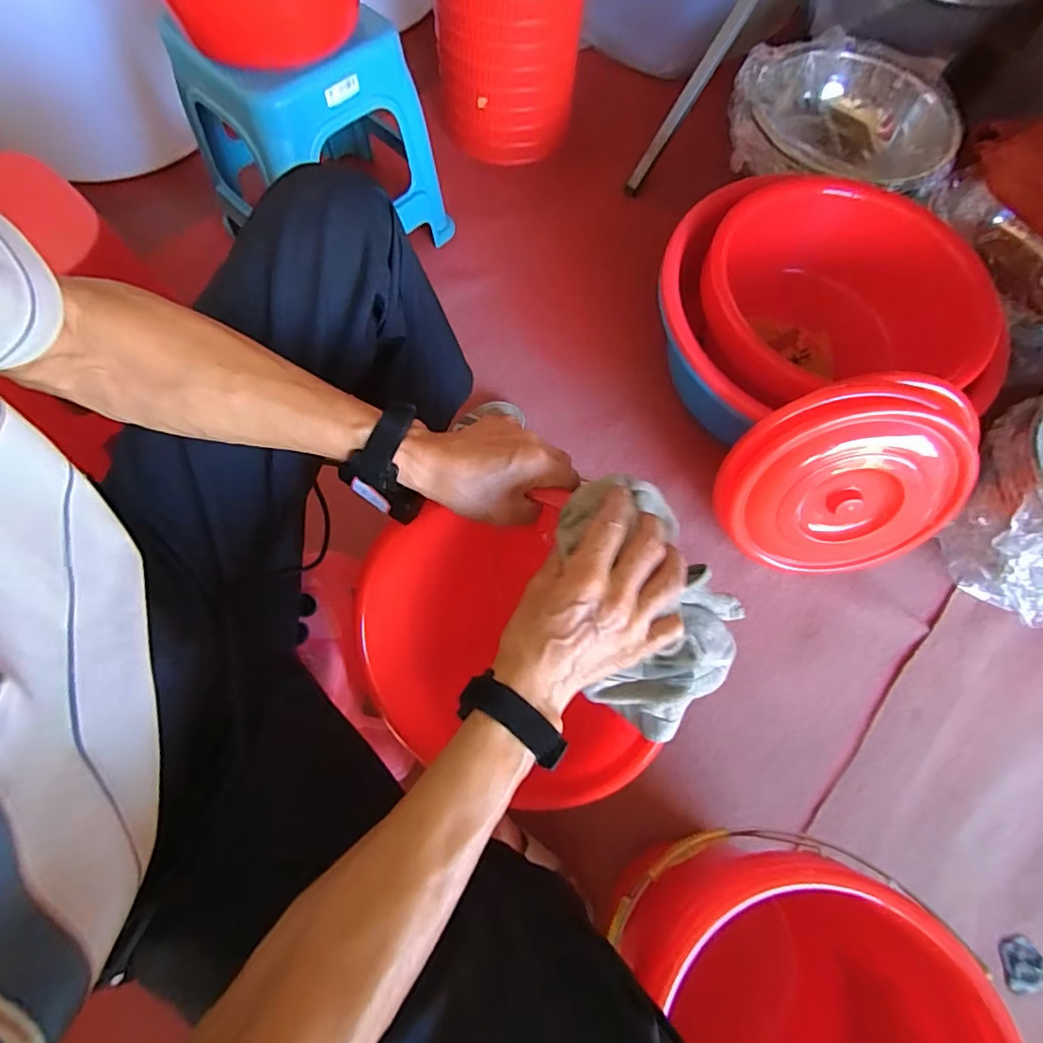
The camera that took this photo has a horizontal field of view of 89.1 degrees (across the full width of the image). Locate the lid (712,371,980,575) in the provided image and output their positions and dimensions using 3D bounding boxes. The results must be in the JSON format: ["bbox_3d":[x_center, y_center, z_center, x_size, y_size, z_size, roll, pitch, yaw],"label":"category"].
[{"bbox_3d":[0.443,-0.047,0.731,0.300,0.315,0.052,21,35,-7],"label":"lid"}]

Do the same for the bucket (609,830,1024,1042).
[{"bbox_3d":[0.231,0.459,0.525,0.281,0.322,0.287,1,70,-2],"label":"bucket"}]

